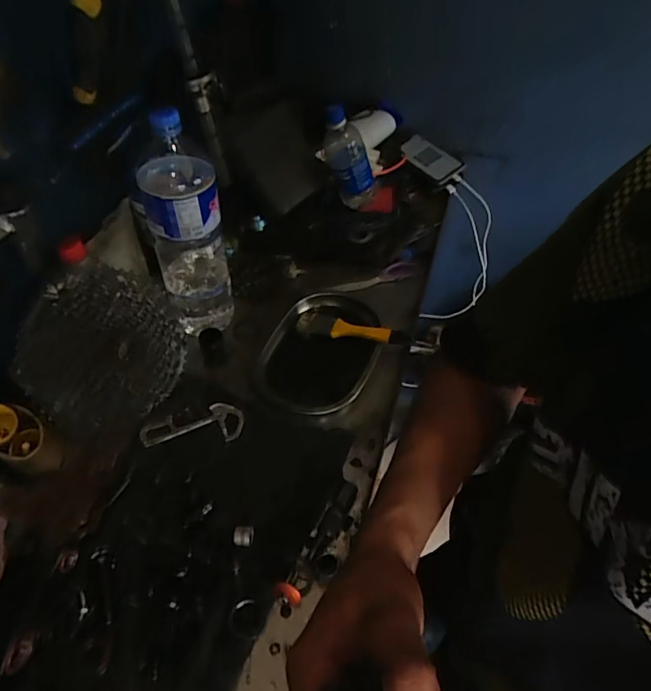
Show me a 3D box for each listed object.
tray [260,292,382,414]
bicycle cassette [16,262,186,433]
[{"bbox_3d":[-0.002,-0.001,0.683,0.146,0.024,0.221,16,52,10],"label":"tray"},{"bbox_3d":[-0.255,0.002,0.572,0.032,0.180,0.187,-1,35,43],"label":"bicycle cassette"}]

